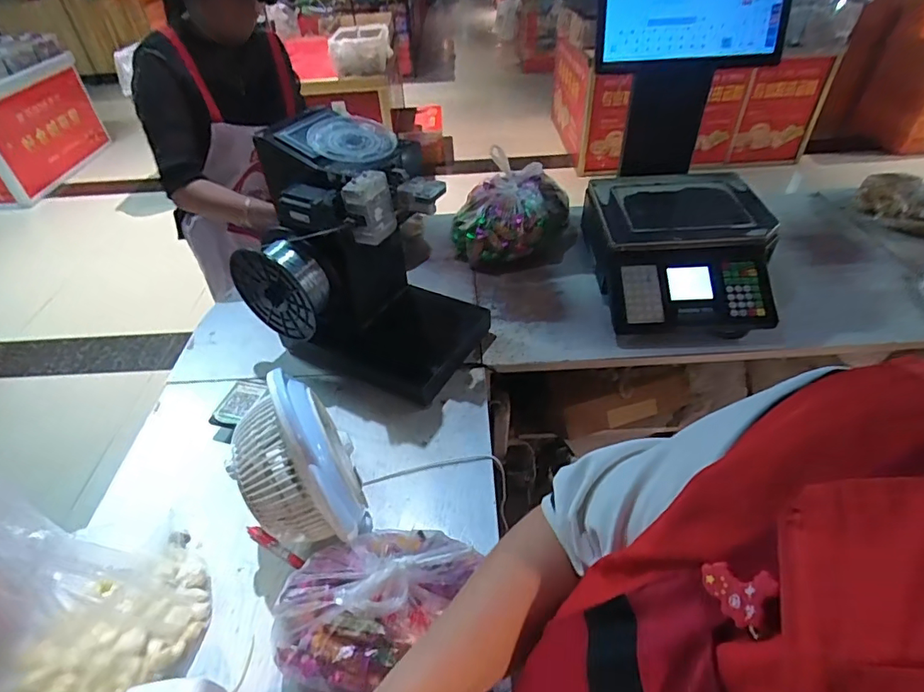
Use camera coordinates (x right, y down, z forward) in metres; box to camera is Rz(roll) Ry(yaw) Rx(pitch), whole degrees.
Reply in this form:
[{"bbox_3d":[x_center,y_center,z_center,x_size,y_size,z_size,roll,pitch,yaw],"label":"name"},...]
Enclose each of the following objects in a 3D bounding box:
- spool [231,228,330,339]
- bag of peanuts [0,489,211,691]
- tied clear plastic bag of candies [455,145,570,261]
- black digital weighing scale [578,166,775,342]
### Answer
[{"bbox_3d":[-0.322,-0.115,0.940,0.171,0.166,0.086,21,48,25],"label":"spool"},{"bbox_3d":[-0.426,0.269,0.545,0.133,0.321,0.235,18,46,23],"label":"bag of peanuts"},{"bbox_3d":[0.125,-0.329,1.262,0.266,0.170,0.257,9,44,14],"label":"tied clear plastic bag of candies"},{"bbox_3d":[0.462,-0.213,1.066,0.358,0.152,0.369,0,42,5],"label":"black digital weighing scale"}]

